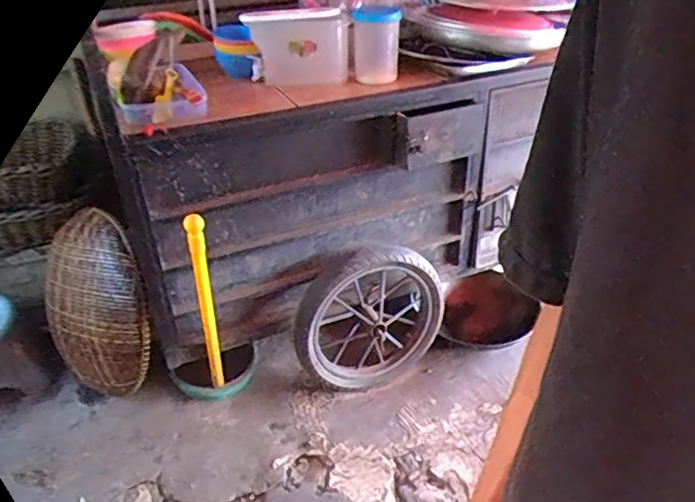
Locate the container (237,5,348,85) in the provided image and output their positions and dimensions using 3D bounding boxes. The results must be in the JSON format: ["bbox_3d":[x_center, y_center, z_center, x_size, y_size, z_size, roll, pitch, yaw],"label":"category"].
[{"bbox_3d":[-0.132,-0.545,1.538,0.254,0.175,0.117,-5,35,-6],"label":"container"}]

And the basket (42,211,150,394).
[{"bbox_3d":[-0.687,0.144,1.590,0.239,0.386,0.392,-20,39,-26],"label":"basket"}]

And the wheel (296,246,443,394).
[{"bbox_3d":[0.063,0.188,1.677,0.435,0.412,0.102,-28,30,-12],"label":"wheel"}]

